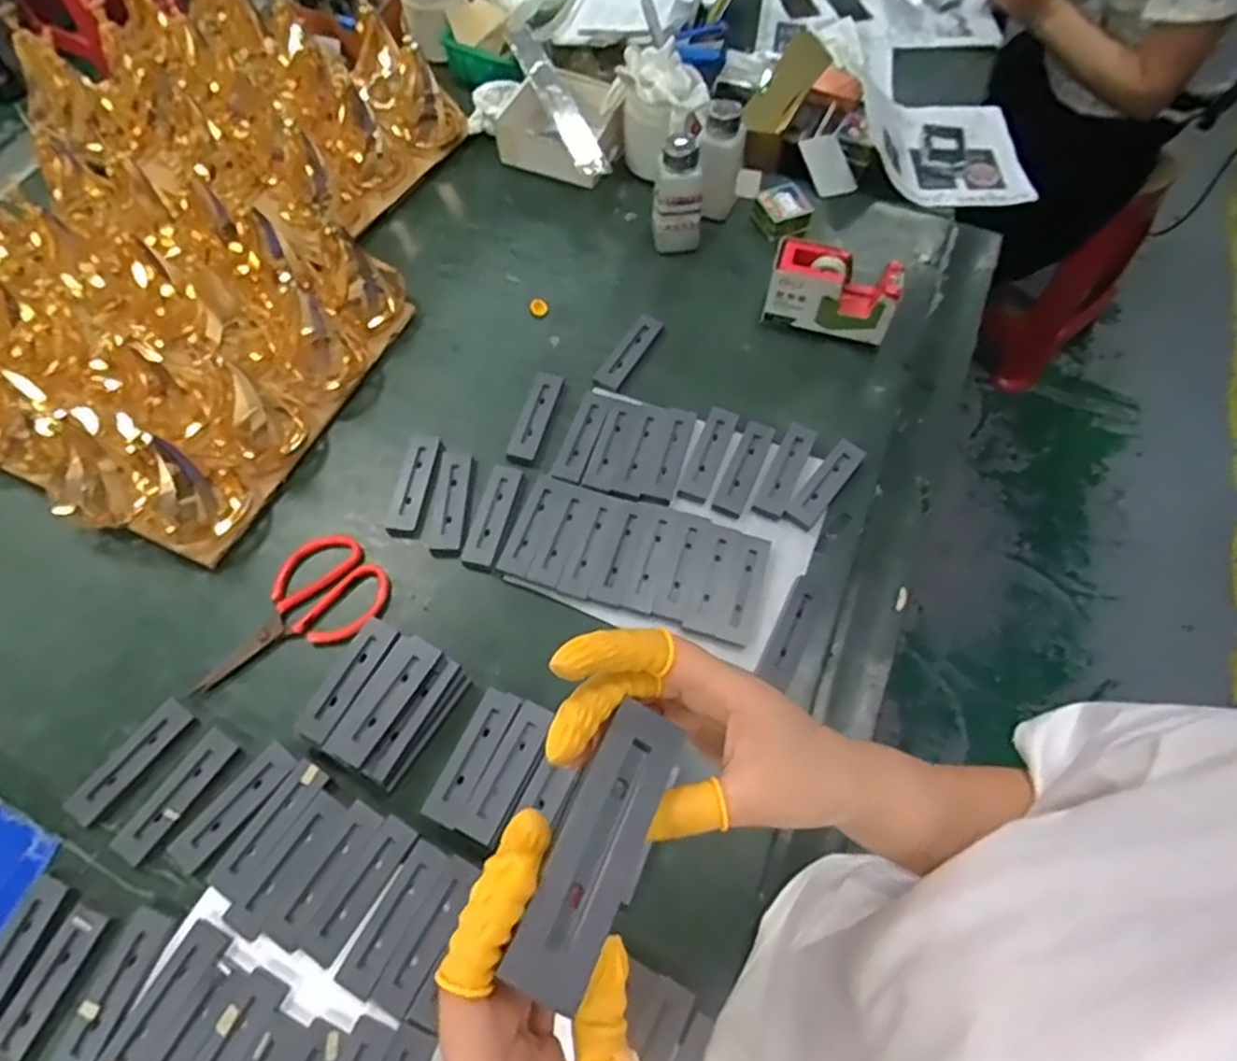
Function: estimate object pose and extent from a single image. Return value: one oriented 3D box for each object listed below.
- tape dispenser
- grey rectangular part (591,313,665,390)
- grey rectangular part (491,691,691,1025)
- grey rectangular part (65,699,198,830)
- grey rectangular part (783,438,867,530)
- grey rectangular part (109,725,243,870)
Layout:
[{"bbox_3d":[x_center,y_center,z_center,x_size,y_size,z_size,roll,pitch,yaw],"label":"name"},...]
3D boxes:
[{"bbox_3d":[0.235,-0.261,0.804,0.138,0.081,0.055,16,64,8],"label":"tape dispenser"},{"bbox_3d":[0.011,-0.198,0.804,0.032,0.007,0.106,28,66,14],"label":"grey rectangular part"},{"bbox_3d":[-0.006,0.117,0.272,0.032,0.016,0.104,22,52,11],"label":"grey rectangular part"},{"bbox_3d":[-0.411,0.192,0.613,0.032,0.007,0.109,31,67,15],"label":"grey rectangular part"},{"bbox_3d":[0.205,-0.046,0.722,0.030,0.010,0.113,35,68,16],"label":"grey rectangular part"},{"bbox_3d":[-0.362,0.215,0.597,0.034,0.007,0.108,28,66,13],"label":"grey rectangular part"}]

